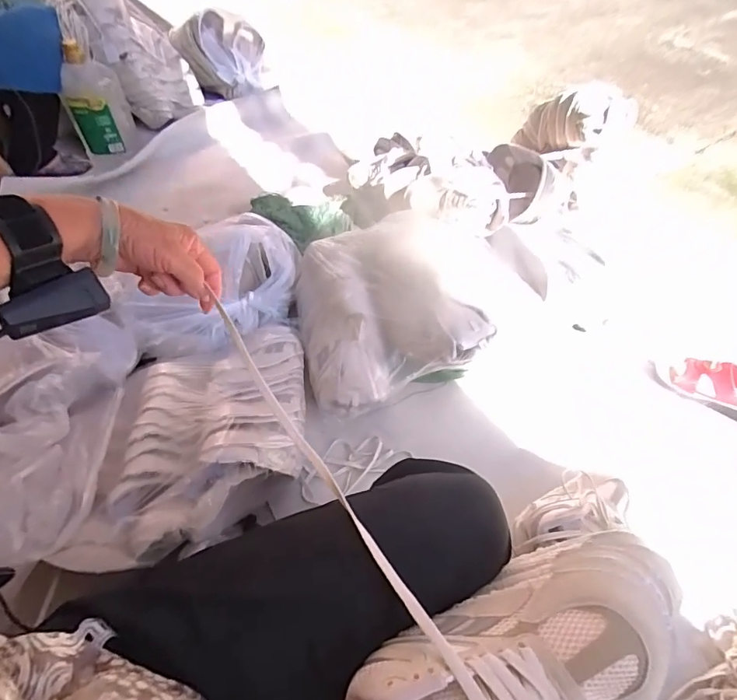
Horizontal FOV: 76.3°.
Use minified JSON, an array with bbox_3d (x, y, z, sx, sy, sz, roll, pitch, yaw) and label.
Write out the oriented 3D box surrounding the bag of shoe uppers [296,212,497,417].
[{"bbox_3d":[0.053,-0.089,0.881,0.373,0.169,0.304,-13,53,-7],"label":"bag of shoe uppers"}]

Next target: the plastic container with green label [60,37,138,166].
[{"bbox_3d":[-0.807,-0.716,1.399,0.166,0.296,0.179,-23,55,-15],"label":"plastic container with green label"}]

